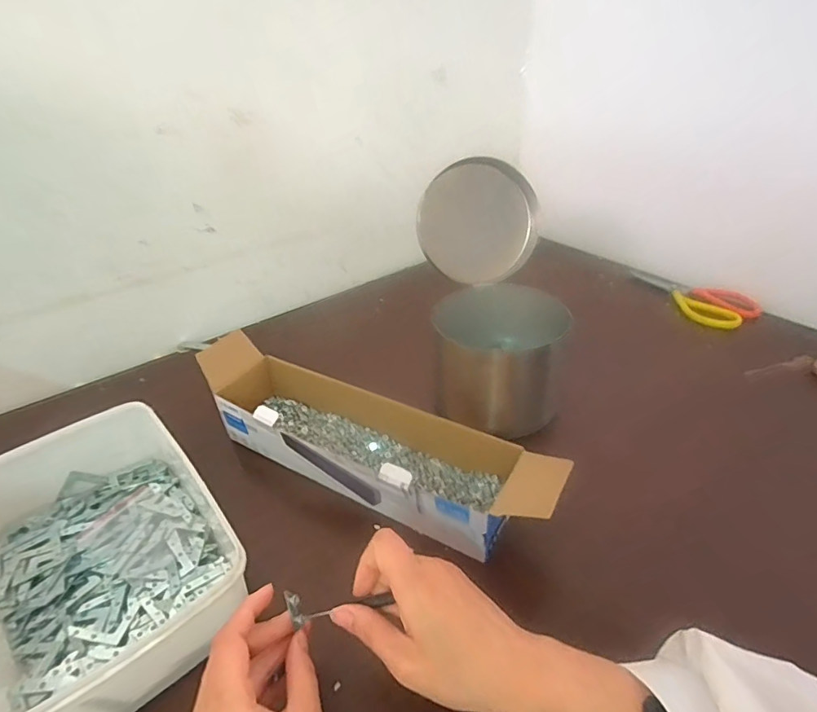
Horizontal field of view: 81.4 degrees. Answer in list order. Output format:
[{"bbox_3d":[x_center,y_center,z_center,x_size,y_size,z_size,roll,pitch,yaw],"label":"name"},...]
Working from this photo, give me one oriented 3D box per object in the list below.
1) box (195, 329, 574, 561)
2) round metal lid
[{"bbox_3d":[-0.048,0.086,0.488,0.398,0.084,0.103,15,38,26],"label":"box"},{"bbox_3d":[0.087,-0.166,0.600,0.147,0.148,0.013,-11,21,3],"label":"round metal lid"}]

